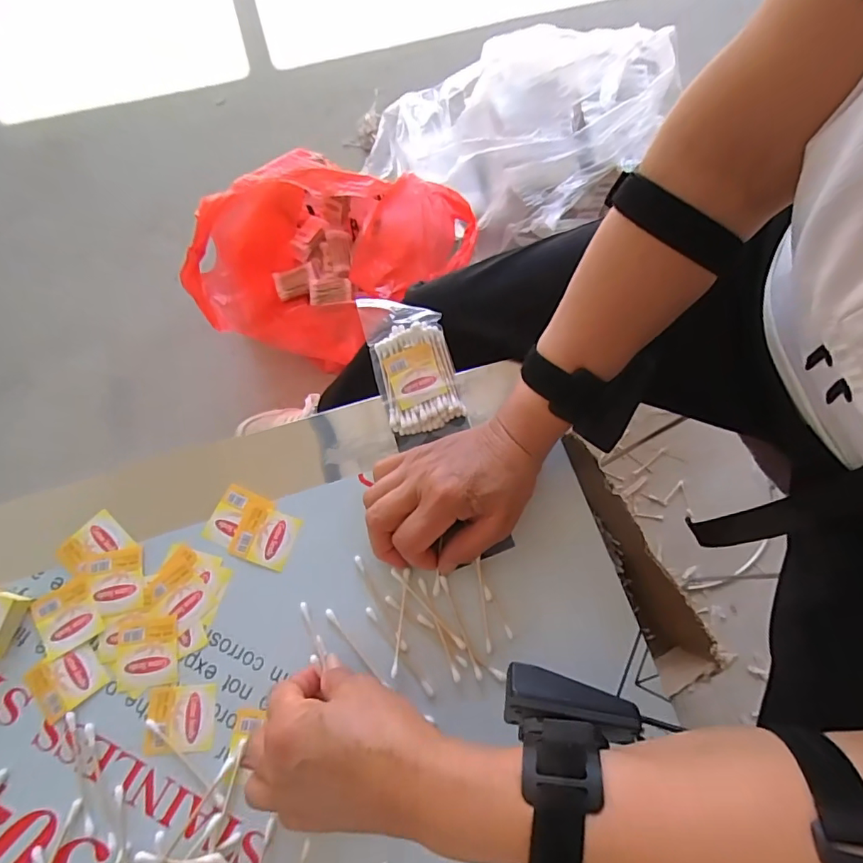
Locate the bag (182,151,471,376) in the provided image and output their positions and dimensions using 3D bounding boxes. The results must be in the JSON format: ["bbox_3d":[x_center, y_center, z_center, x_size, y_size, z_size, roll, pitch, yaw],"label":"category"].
[{"bbox_3d":[-0.150,-0.286,0.819,0.416,0.182,0.291,3,73,-1],"label":"bag"}]

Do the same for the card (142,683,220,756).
[{"bbox_3d":[-0.165,0.189,0.330,0.044,0.004,0.039,-2,71,-2],"label":"card"}]

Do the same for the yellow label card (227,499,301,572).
[{"bbox_3d":[-0.122,0.076,0.366,0.042,0.004,0.040,18,71,5],"label":"yellow label card"}]

